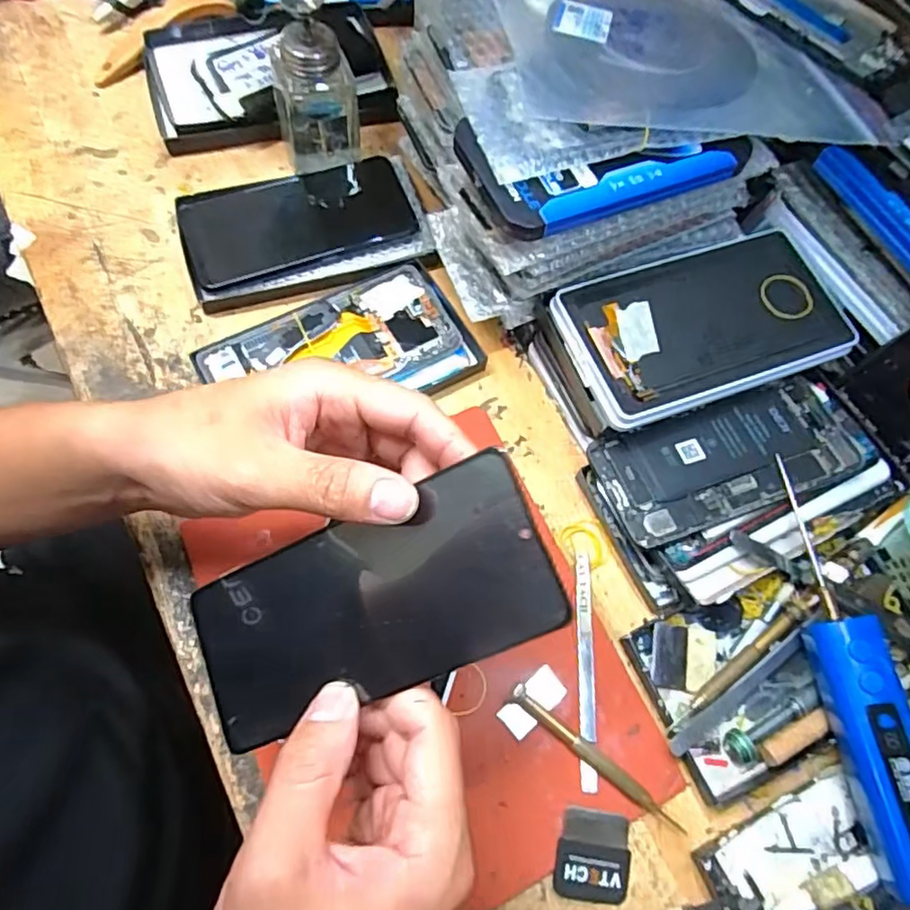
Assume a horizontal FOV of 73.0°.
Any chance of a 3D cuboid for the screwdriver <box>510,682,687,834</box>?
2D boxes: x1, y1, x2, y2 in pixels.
[{"bbox_3d":[0.077,0.164,0.331,0.112,0.009,0.010,38,69,10],"label":"screwdriver"}]

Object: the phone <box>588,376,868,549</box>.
[{"bbox_3d":[0.174,0.002,0.389,0.161,0.014,0.076,-17,70,-11],"label":"phone"}]

